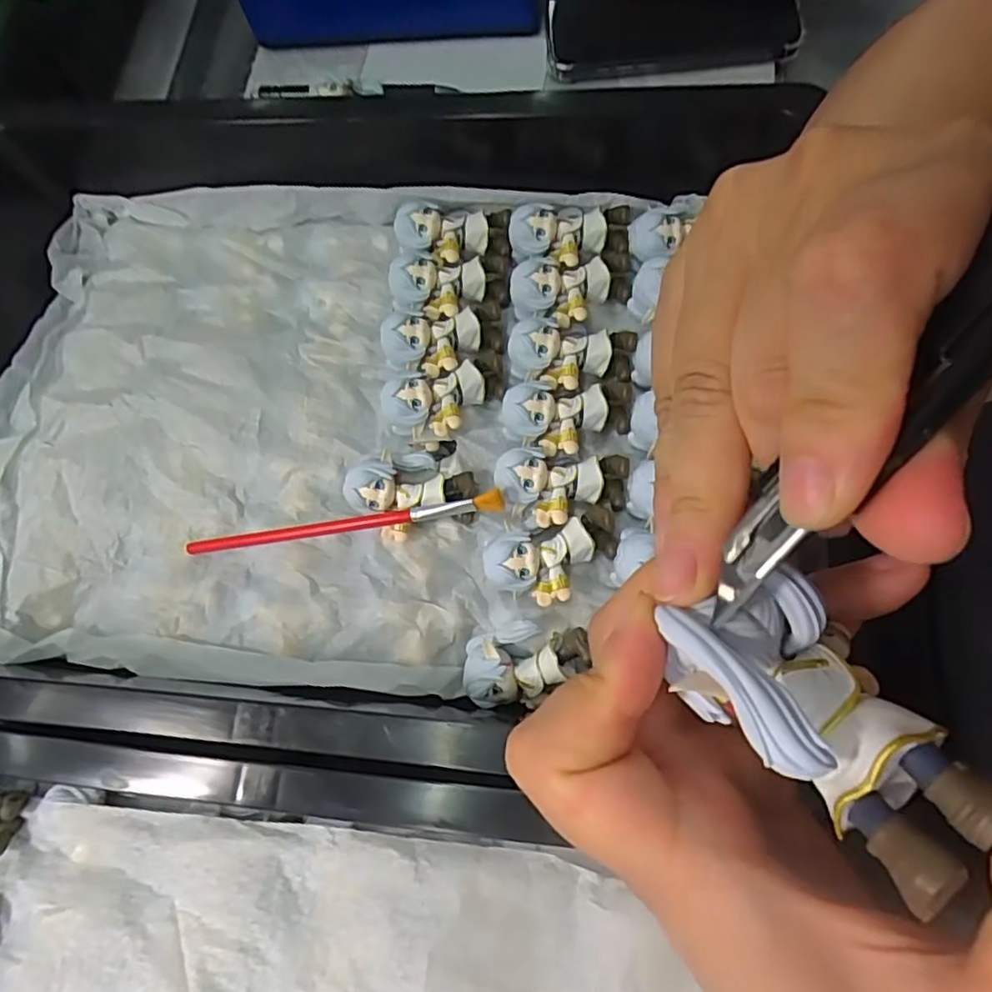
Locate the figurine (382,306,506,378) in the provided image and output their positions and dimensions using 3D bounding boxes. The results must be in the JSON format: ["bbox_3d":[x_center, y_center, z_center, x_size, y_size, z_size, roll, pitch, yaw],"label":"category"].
[{"bbox_3d":[-0.026,-0.079,0.324,0.062,0.022,0.031,-13,75,-17],"label":"figurine"}]

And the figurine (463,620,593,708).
[{"bbox_3d":[0.014,0.077,0.283,0.056,0.021,0.036,-6,76,20],"label":"figurine"}]

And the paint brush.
[{"bbox_3d":[-0.076,0.014,0.302,0.163,0.007,0.008,-9,75,12],"label":"paint brush"}]

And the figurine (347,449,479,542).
[{"bbox_3d":[-0.041,-0.002,0.307,0.060,0.024,0.042,-4,73,5],"label":"figurine"}]

